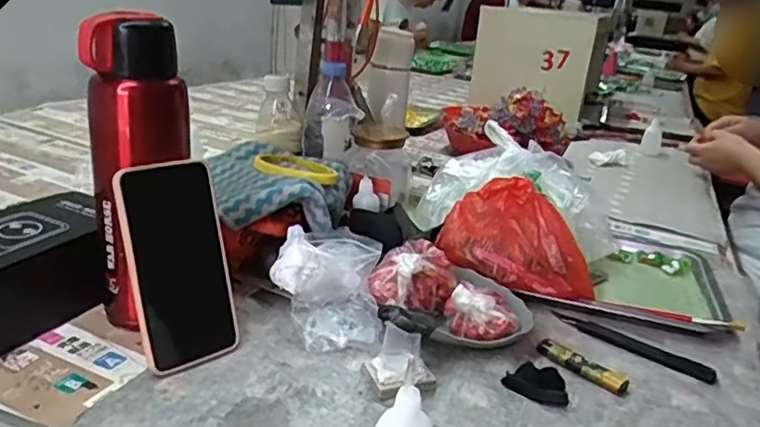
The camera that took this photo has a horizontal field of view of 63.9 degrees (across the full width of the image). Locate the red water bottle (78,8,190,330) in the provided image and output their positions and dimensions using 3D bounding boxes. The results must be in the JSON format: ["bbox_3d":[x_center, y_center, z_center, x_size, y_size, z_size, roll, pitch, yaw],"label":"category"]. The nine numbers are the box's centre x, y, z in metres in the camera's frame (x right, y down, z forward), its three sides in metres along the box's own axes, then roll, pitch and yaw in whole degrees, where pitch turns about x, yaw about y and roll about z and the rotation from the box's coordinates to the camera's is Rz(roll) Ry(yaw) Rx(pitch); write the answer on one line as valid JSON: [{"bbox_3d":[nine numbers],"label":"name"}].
[{"bbox_3d":[-0.205,-0.026,0.507,0.061,0.260,0.072,13,22,14],"label":"red water bottle"}]

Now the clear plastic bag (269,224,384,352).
[{"bbox_3d":[-0.050,0.067,0.570,0.097,0.072,0.105,4,21,-6],"label":"clear plastic bag"}]

